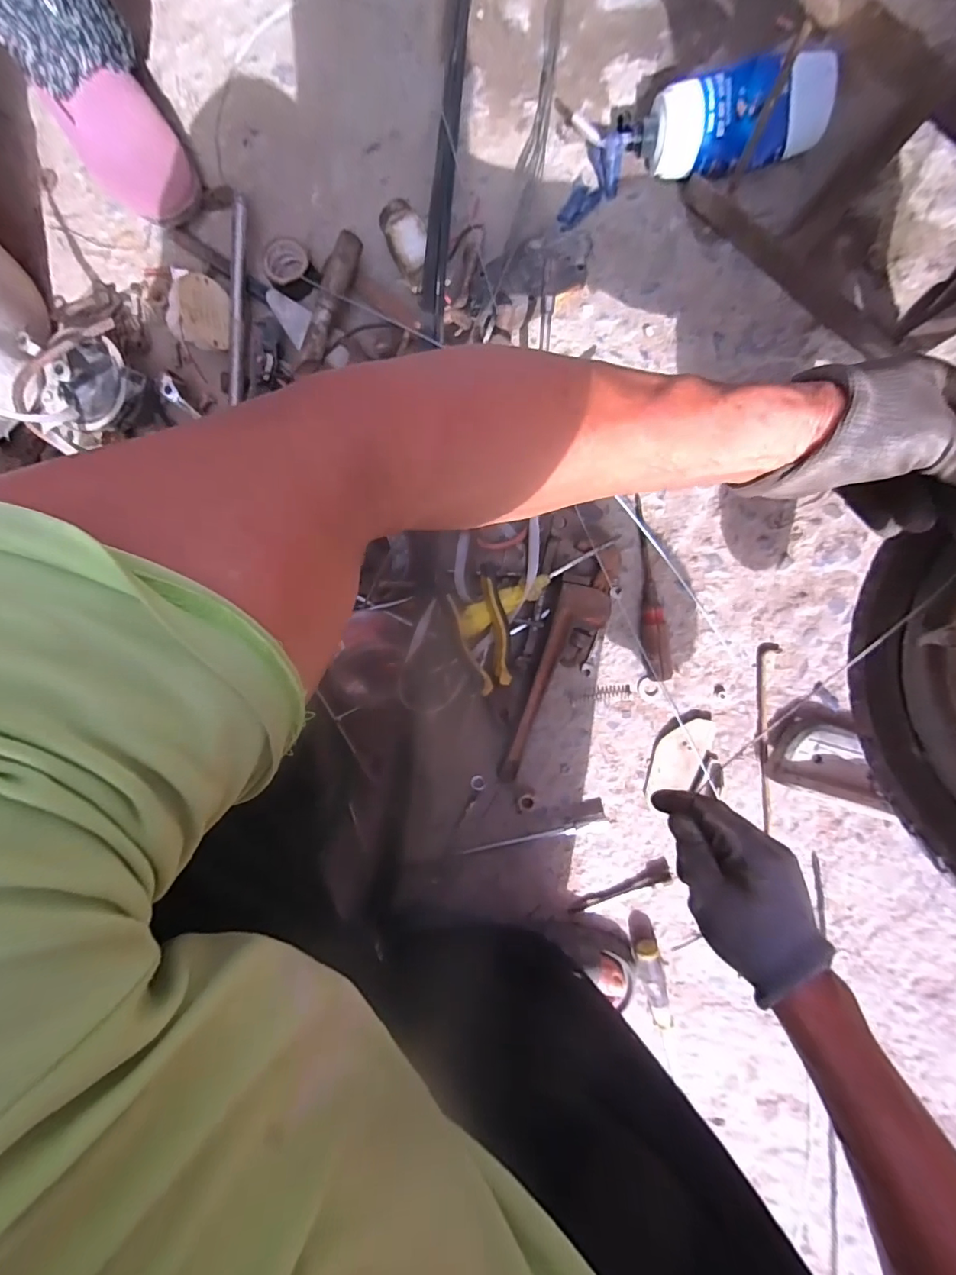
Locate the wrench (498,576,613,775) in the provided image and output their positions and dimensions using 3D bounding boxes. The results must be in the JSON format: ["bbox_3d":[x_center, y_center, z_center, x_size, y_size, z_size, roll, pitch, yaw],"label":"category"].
[{"bbox_3d":[0.087,0.057,0.548,0.056,0.033,0.235,18,95,2],"label":"wrench"}]

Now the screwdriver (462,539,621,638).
[{"bbox_3d":[0.065,-0.057,0.508,0.194,0.025,0.027,-30,92,-10],"label":"screwdriver"}]

